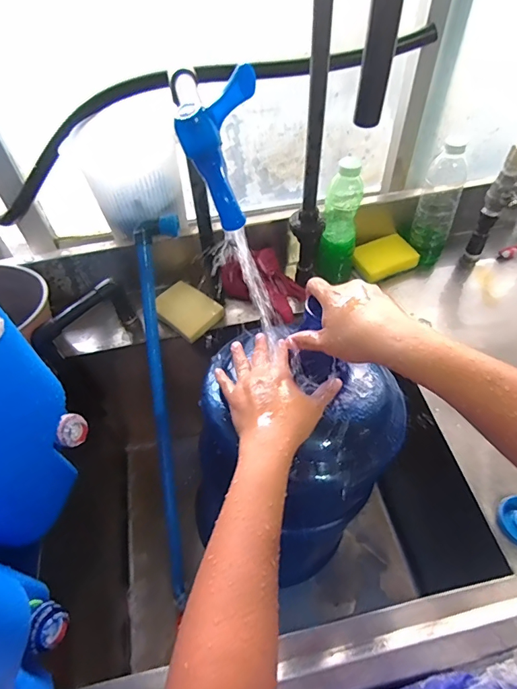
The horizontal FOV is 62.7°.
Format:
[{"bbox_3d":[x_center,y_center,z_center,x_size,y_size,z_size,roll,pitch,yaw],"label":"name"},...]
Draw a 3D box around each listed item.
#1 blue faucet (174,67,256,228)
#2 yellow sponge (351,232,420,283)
[{"bbox_3d":[-0.026,-0.144,0.313,0.045,0.092,0.052,21,55,18],"label":"blue faucet"},{"bbox_3d":[0.221,-0.152,0.742,0.104,0.027,0.071,-24,54,-16],"label":"yellow sponge"}]

